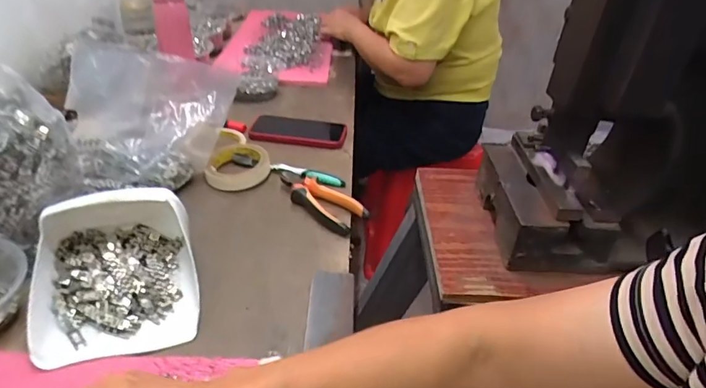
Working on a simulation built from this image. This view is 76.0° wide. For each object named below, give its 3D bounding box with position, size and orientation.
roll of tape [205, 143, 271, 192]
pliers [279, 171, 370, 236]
[{"bbox_3d":[-0.178,-0.050,0.703,0.094,0.026,0.107,-4,36,-10],"label":"roll of tape"},{"bbox_3d":[-0.053,0.006,0.645,0.155,0.024,0.057,29,42,31],"label":"pliers"}]

